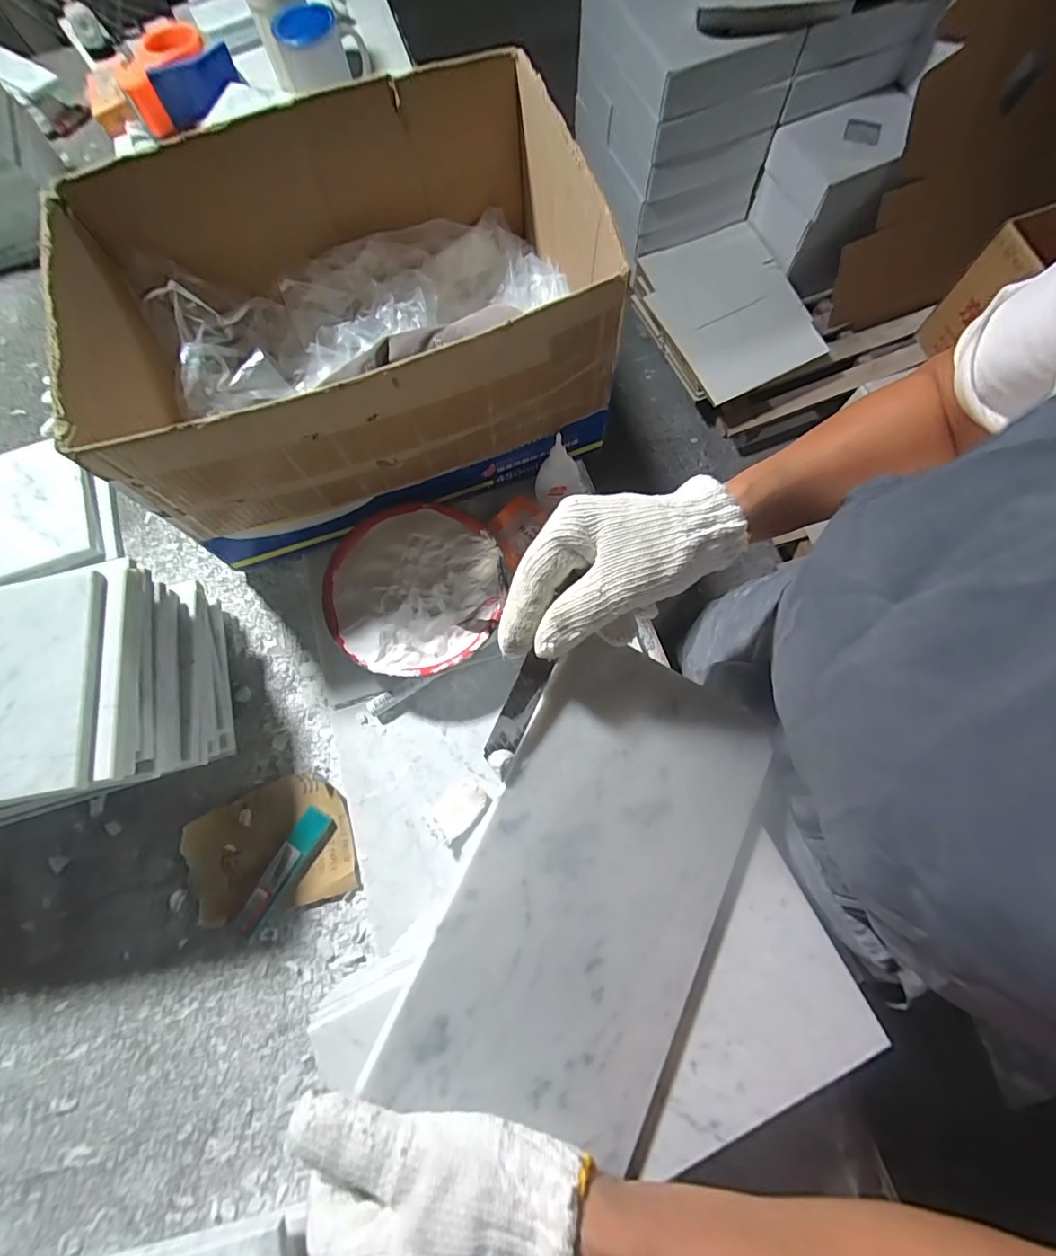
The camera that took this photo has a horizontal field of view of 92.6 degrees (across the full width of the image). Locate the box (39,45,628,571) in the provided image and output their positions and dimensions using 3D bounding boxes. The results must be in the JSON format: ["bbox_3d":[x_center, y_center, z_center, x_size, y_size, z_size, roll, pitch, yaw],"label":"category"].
[{"bbox_3d":[-0.161,-0.290,0.462,0.414,0.171,0.322,-20,76,-3],"label":"box"}]

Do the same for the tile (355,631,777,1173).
[{"bbox_3d":[0.042,0.143,0.290,0.150,0.004,0.253,28,78,-9],"label":"tile"}]

